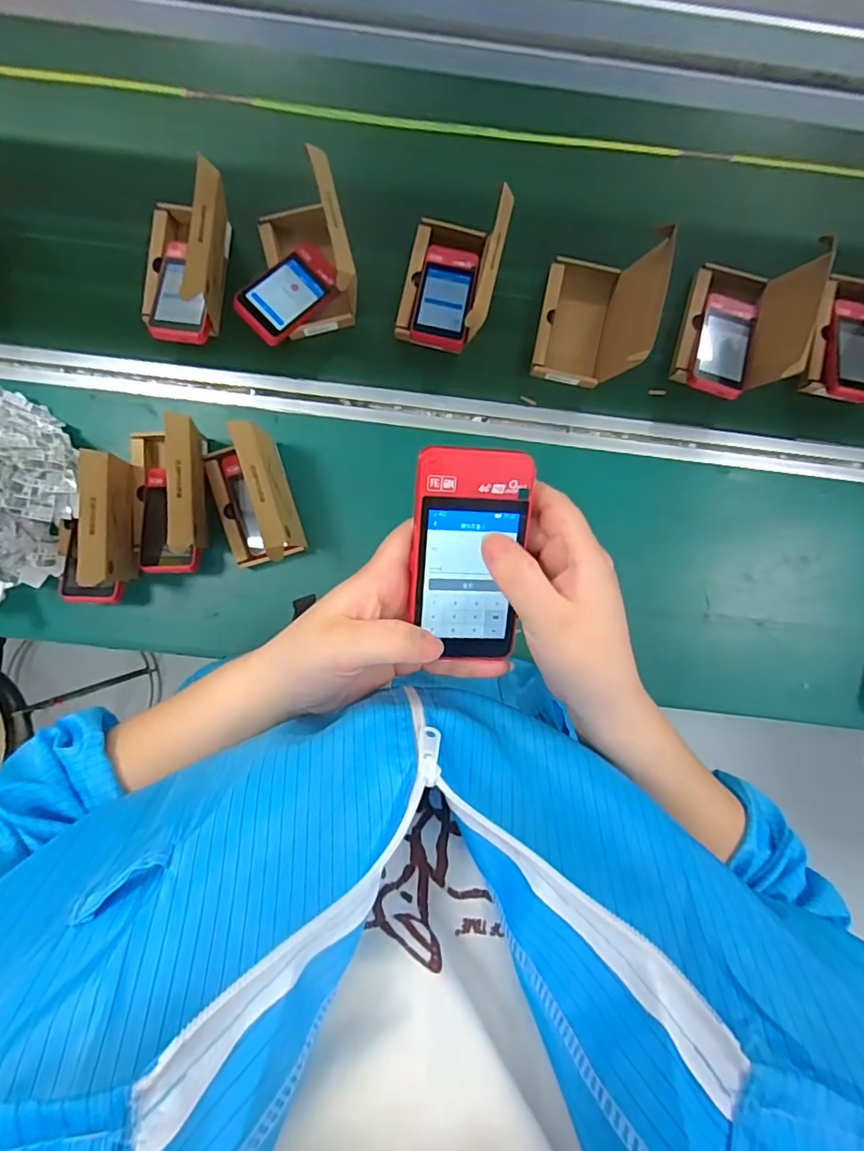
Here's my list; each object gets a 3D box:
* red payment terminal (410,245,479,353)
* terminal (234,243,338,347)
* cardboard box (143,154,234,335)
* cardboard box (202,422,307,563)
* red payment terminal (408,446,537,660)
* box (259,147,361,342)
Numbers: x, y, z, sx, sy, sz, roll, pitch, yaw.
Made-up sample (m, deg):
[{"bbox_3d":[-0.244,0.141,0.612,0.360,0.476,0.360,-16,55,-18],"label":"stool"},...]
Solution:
[{"bbox_3d":[0.017,-0.329,0.661,0.063,0.022,0.125,9,81,-2],"label":"red payment terminal"},{"bbox_3d":[-0.159,-0.321,0.640,0.065,0.028,0.127,38,71,-3],"label":"terminal"},{"bbox_3d":[-0.275,-0.353,0.609,0.098,0.117,0.139,7,93,-2],"label":"cardboard box"},{"bbox_3d":[-0.198,-0.081,0.611,0.086,0.116,0.133,-16,94,0],"label":"cardboard box"},{"bbox_3d":[0.021,-0.008,0.313,0.060,0.014,0.122,0,109,-1],"label":"red payment terminal"},{"bbox_3d":[-0.139,-0.357,0.612,0.095,0.094,0.145,-15,94,0],"label":"box"}]

